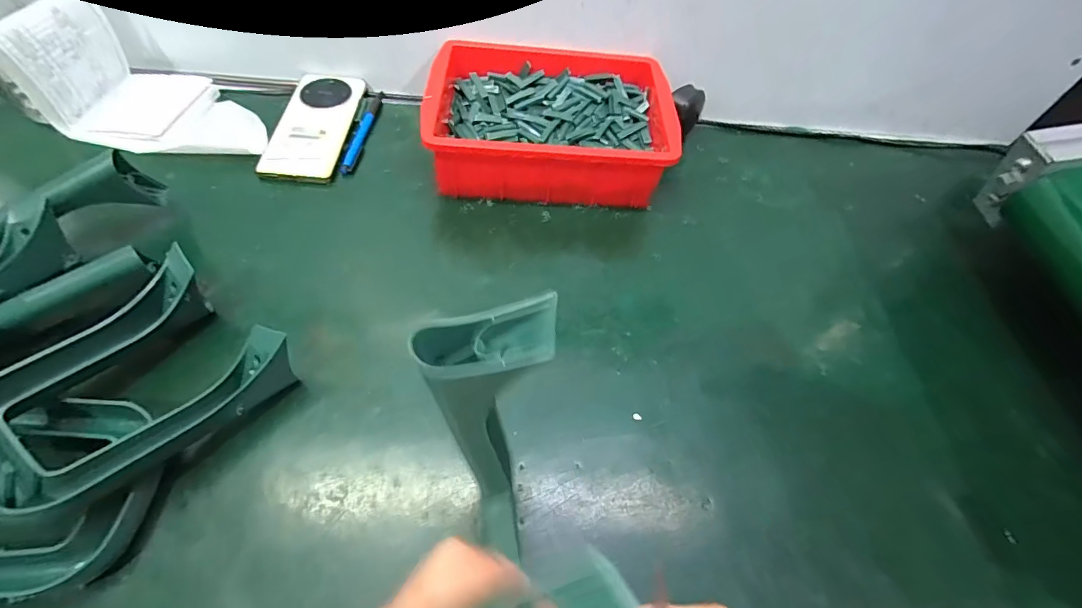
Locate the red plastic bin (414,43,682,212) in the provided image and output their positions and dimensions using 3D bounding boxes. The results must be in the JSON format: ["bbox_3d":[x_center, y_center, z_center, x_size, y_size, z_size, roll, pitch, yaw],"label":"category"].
[{"bbox_3d":[0.011,-0.197,0.498,0.242,0.074,0.186,5,56,-2],"label":"red plastic bin"}]

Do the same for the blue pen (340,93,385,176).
[{"bbox_3d":[-0.199,-0.195,0.514,0.013,0.006,0.134,6,56,-1],"label":"blue pen"}]

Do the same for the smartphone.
[{"bbox_3d":[-0.247,-0.197,0.503,0.074,0.006,0.156,6,62,-7],"label":"smartphone"}]

